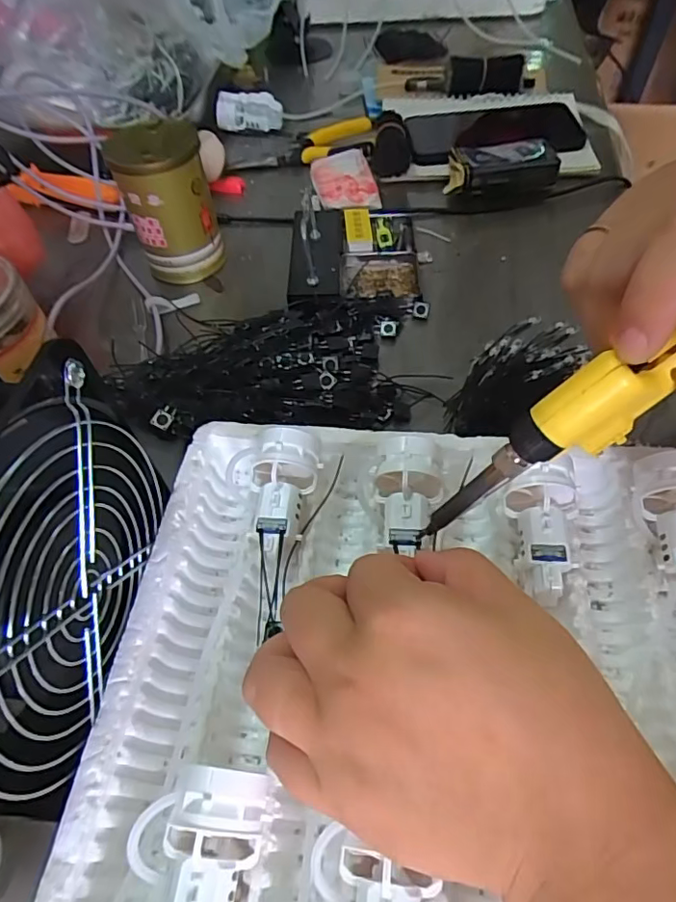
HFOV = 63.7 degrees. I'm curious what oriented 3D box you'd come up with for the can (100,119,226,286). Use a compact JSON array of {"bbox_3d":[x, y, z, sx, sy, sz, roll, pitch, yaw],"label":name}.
[{"bbox_3d":[-0.132,-0.193,0.421,0.062,0.107,0.055,-23,56,-13],"label":"can"}]

